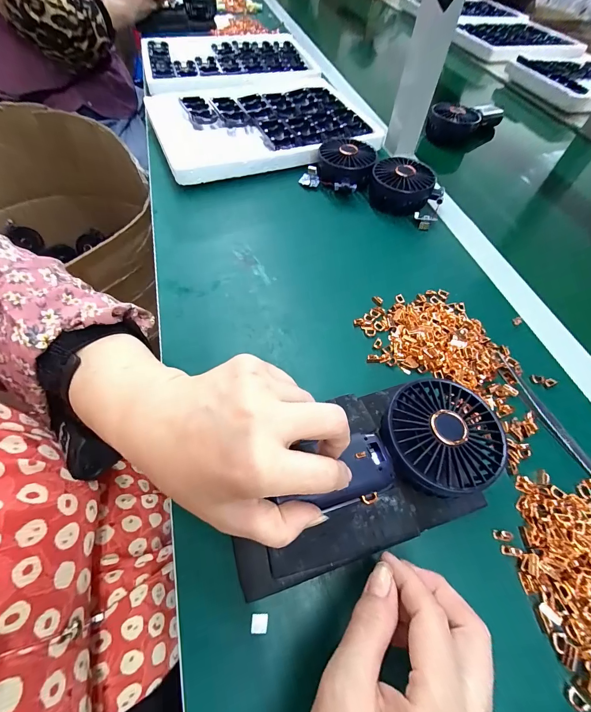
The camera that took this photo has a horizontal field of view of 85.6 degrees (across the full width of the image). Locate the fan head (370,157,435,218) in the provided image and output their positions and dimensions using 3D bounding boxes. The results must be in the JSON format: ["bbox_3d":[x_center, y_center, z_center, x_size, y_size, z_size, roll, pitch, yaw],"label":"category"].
[{"bbox_3d":[0.148,-0.234,0.442,0.091,0.040,0.085,19,56,8],"label":"fan head"}]

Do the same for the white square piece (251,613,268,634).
[{"bbox_3d":[-0.024,0.179,0.213,0.010,0.004,0.010,4,56,-2],"label":"white square piece"}]

